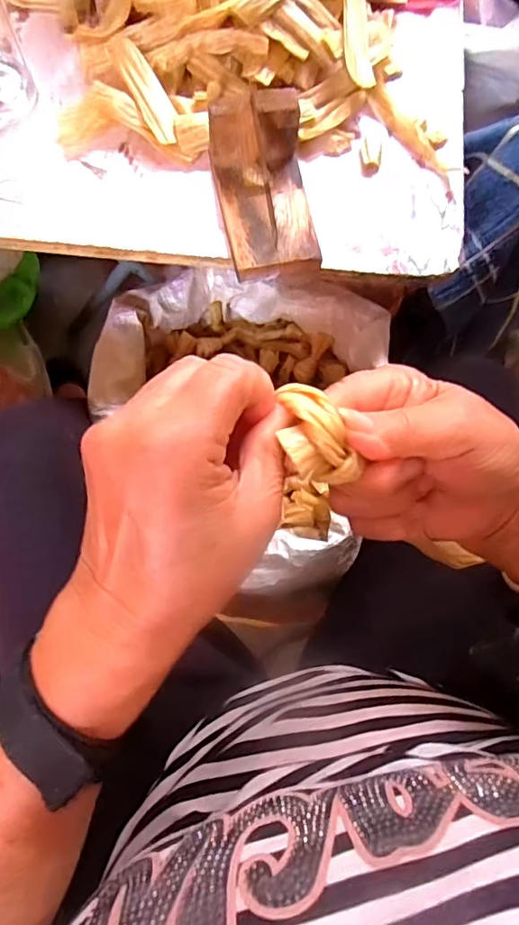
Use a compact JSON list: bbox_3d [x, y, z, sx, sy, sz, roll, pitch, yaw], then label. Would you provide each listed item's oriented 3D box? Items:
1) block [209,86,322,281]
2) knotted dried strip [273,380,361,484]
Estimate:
[{"bbox_3d":[0.004,-0.188,0.357,0.063,0.063,0.104,-11,74,-3],"label":"block"},{"bbox_3d":[0.020,-0.012,0.207,0.025,0.015,0.042,-30,76,-8],"label":"knotted dried strip"}]

